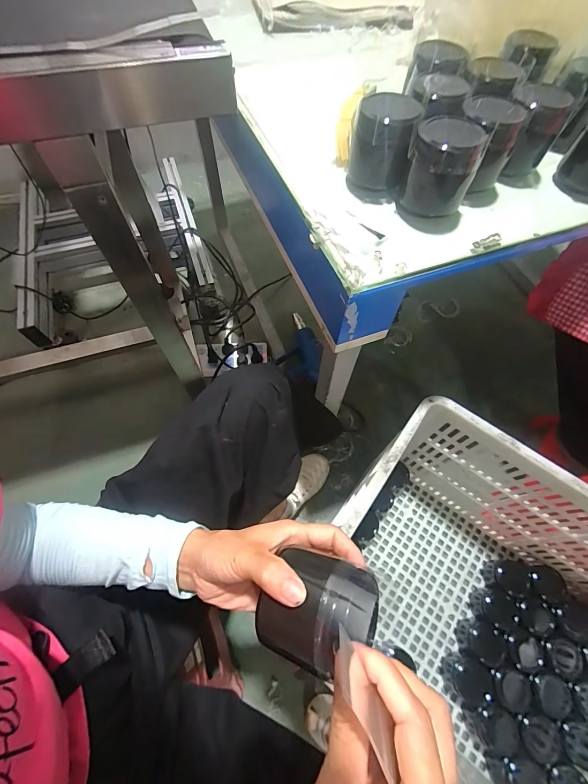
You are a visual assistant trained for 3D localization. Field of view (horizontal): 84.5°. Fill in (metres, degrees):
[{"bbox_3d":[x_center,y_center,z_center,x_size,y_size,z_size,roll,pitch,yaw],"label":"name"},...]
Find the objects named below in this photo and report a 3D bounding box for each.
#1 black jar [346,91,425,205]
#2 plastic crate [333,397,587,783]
[{"bbox_3d":[0.091,-0.256,0.342,0.060,0.078,0.063,8,63,2],"label":"black jar"},{"bbox_3d":[0.332,0.384,0.541,0.596,0.357,0.425,35,67,15],"label":"plastic crate"}]

